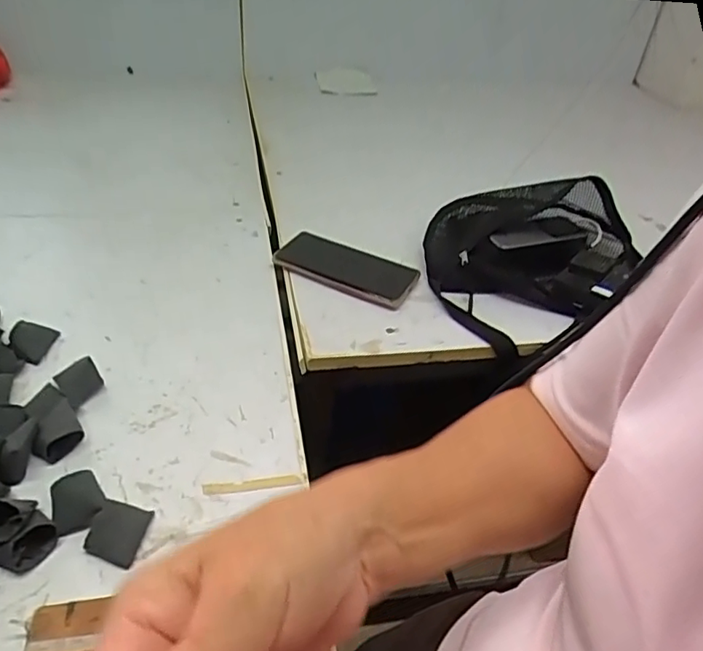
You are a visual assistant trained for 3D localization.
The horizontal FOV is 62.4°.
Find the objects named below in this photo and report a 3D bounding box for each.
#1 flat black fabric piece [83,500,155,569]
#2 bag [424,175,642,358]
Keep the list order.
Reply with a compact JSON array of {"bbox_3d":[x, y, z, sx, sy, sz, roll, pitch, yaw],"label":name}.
[{"bbox_3d":[-0.163,0.142,0.405,0.032,0.018,0.041,9,40,3],"label":"flat black fabric piece"},{"bbox_3d":[0.225,-0.100,0.692,0.287,0.080,0.203,-16,45,-25],"label":"bag"}]

